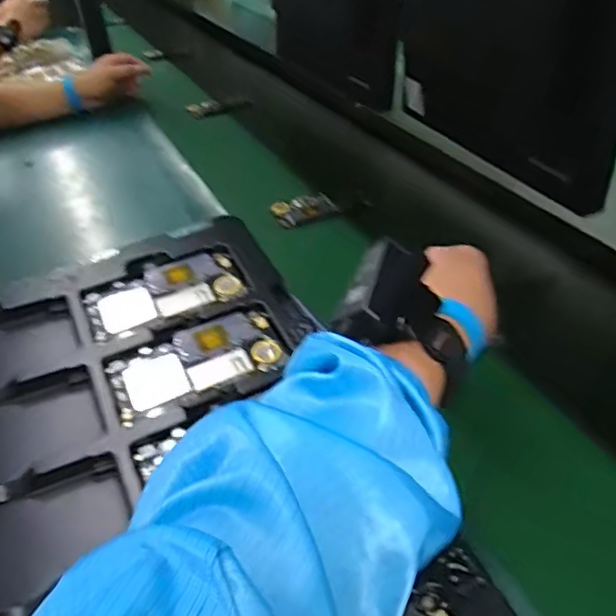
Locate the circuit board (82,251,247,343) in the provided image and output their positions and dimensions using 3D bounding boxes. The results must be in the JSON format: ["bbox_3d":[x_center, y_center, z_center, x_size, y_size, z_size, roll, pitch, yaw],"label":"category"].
[{"bbox_3d":[-0.120,-0.010,0.514,0.125,0.018,0.069,-19,40,-19],"label":"circuit board"}]

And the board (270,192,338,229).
[{"bbox_3d":[-0.006,-0.131,0.808,0.079,0.013,0.056,-20,40,-20],"label":"board"}]

